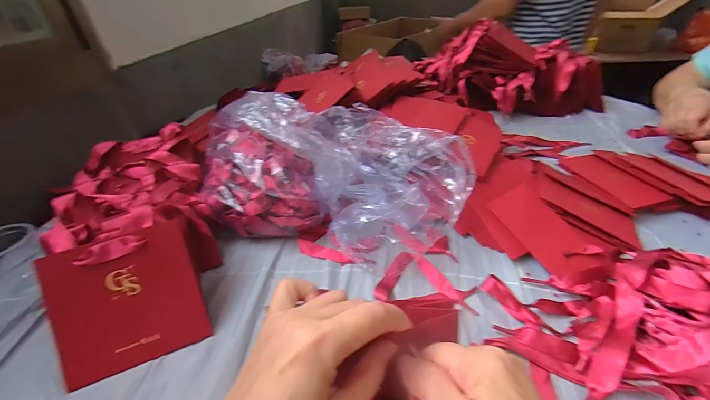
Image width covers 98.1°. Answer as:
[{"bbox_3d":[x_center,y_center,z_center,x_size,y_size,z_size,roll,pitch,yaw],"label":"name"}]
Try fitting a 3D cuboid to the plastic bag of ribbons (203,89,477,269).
[{"bbox_3d":[-0.050,-0.051,0.468,0.424,0.162,0.216,10,39,18],"label":"plastic bag of ribbons"}]

